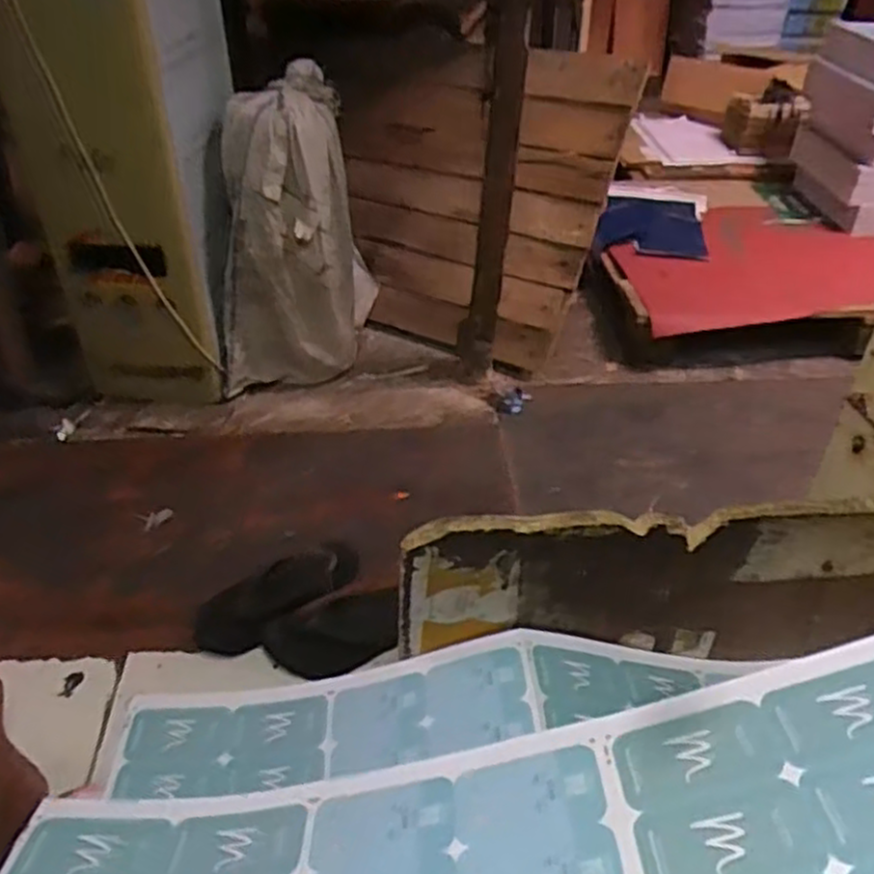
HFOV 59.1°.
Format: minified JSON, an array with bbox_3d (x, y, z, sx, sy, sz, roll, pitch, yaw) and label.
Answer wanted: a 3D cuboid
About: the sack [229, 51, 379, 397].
[{"bbox_3d":[-0.284,-0.404,1.533,0.241,0.556,0.318,4,38,3],"label":"sack"}]

